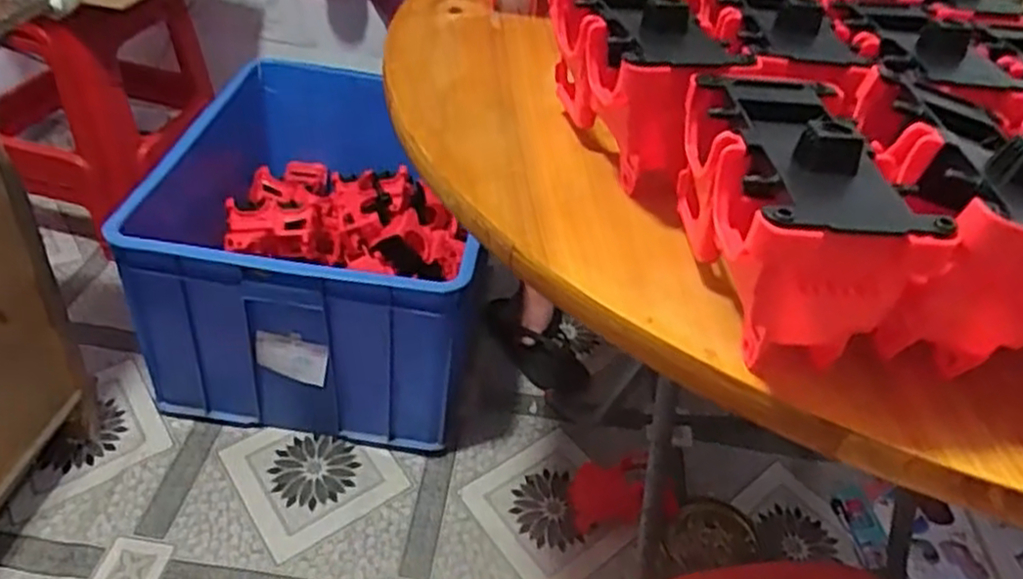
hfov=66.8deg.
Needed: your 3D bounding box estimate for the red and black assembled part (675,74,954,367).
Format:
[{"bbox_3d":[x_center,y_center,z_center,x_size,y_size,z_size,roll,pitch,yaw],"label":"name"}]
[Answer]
[{"bbox_3d":[0.133,-0.040,0.375,0.084,0.091,0.149,4,38,-4],"label":"red and black assembled part"}]

